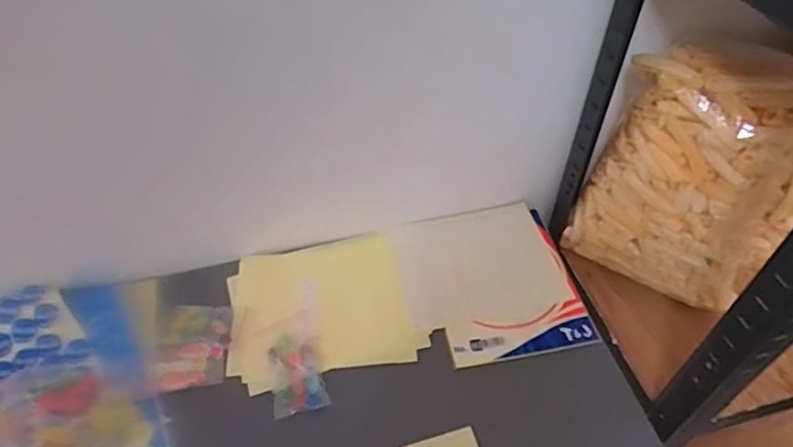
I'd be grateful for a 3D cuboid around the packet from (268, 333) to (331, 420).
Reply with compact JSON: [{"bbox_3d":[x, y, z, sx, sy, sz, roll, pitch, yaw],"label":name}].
[{"bbox_3d":[-0.107,0.155,0.587,0.053,0.013,0.087,-12,50,-9],"label":"packet"}]

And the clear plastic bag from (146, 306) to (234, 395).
[{"bbox_3d":[-0.225,0.134,0.605,0.076,0.013,0.098,-2,49,0],"label":"clear plastic bag"}]

